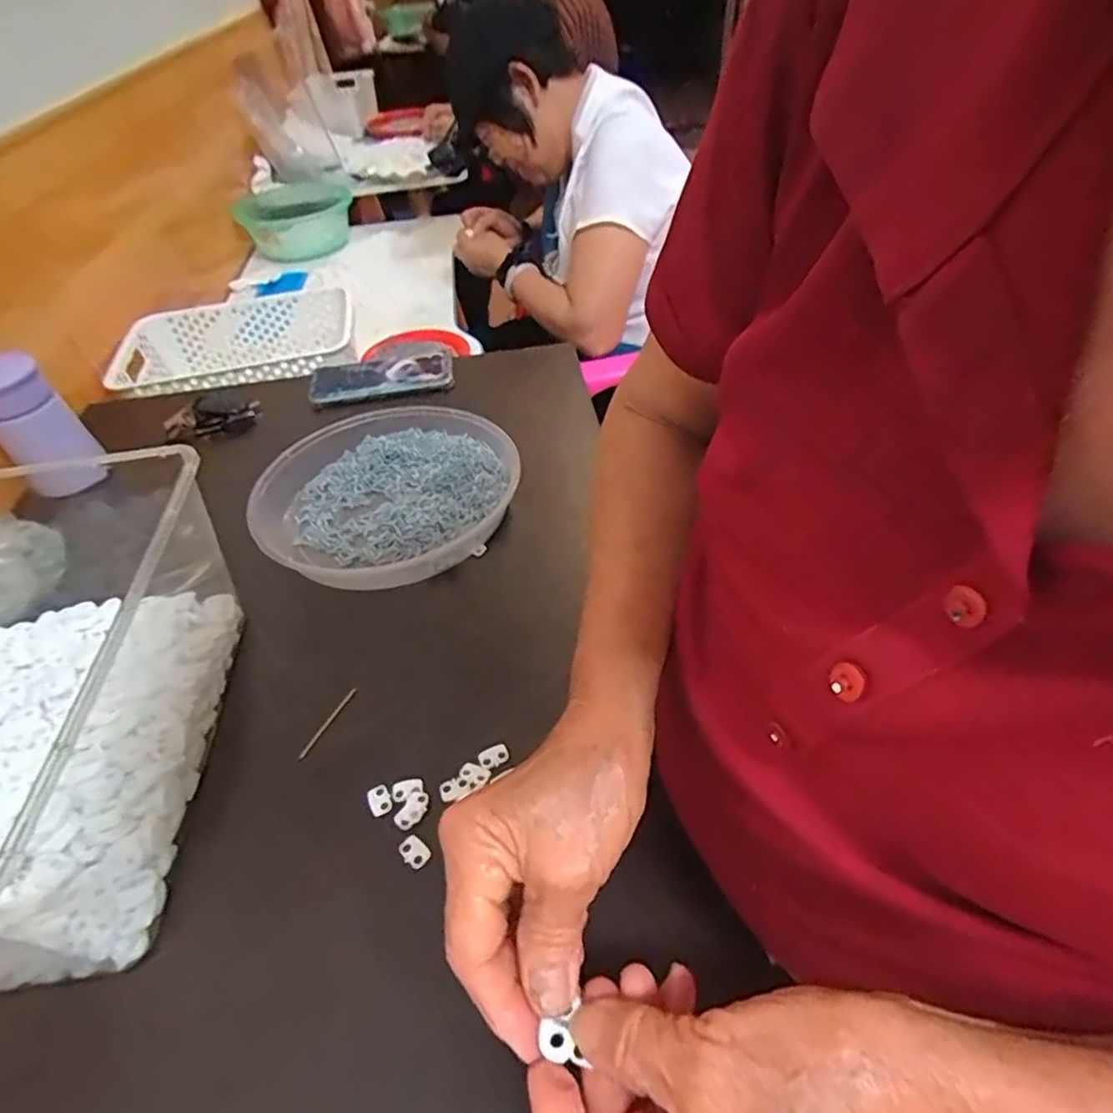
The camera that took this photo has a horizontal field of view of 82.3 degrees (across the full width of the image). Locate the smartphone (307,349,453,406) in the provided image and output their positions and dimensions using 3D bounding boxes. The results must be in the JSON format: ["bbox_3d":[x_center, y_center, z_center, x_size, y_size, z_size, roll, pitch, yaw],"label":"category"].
[{"bbox_3d":[-0.207,-0.213,0.756,0.166,0.016,0.090,-12,46,-6],"label":"smartphone"}]

